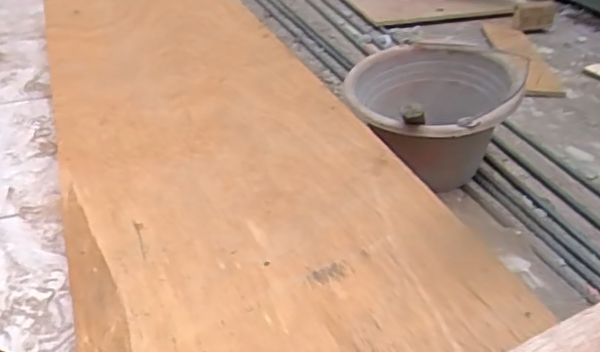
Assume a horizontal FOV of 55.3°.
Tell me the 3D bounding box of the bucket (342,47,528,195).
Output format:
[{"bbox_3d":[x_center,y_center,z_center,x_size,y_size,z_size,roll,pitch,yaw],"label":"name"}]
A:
[{"bbox_3d":[0.195,-0.076,0.889,0.243,0.189,0.239,1,34,-1],"label":"bucket"}]

